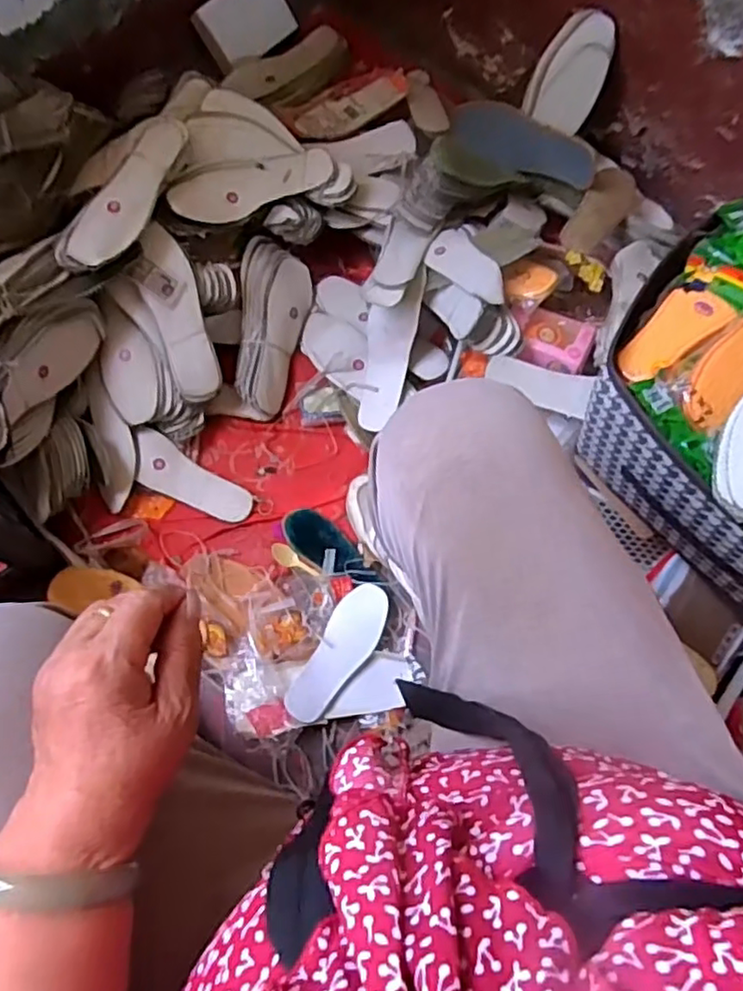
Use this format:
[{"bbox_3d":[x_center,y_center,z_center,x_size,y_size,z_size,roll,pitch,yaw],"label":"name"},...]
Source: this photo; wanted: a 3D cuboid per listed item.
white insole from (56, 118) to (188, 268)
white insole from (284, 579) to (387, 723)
[{"bbox_3d":[-0.298,-0.373,0.802,0.072,0.021,0.237,27,72,0],"label":"white insole"},{"bbox_3d":[-0.036,0.185,0.773,0.061,0.008,0.173,31,73,1],"label":"white insole"}]

